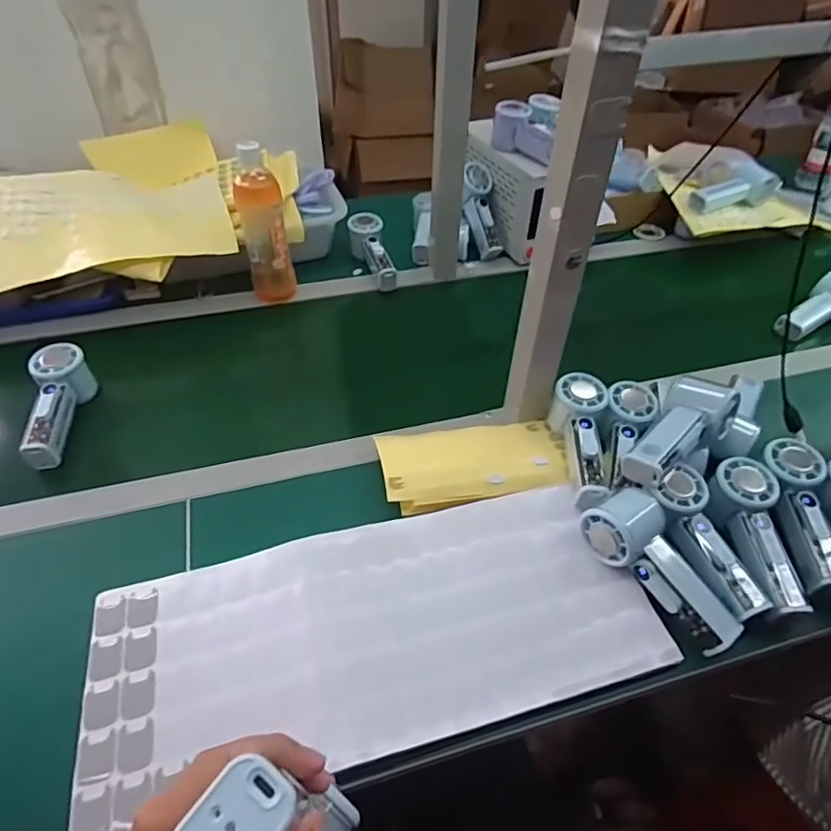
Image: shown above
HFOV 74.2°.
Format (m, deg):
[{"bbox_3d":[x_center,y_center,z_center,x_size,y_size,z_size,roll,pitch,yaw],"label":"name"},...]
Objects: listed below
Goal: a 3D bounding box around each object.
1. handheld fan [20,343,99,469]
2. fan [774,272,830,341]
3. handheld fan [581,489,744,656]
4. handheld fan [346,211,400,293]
[{"bbox_3d":[-0.408,-0.010,0.629,0.052,0.068,0.144,-14,49,-12],"label":"handheld fan"},{"bbox_3d":[0.598,-0.158,0.814,0.132,0.048,0.066,-34,53,-3],"label":"fan"},{"bbox_3d":[0.228,0.136,0.503,0.067,0.052,0.156,-32,72,-26],"label":"handheld fan"},{"bbox_3d":[-0.065,-0.266,0.903,0.055,0.055,0.156,-18,65,-16],"label":"handheld fan"}]

